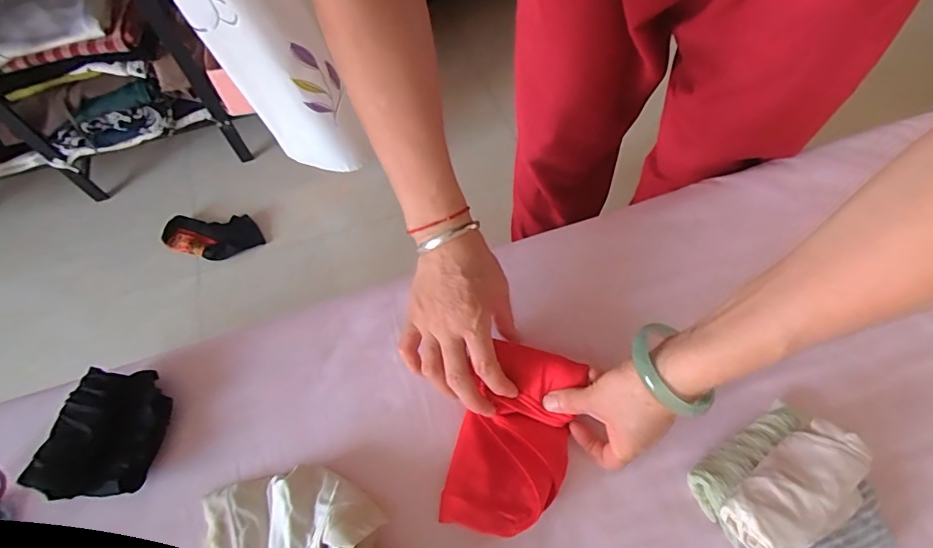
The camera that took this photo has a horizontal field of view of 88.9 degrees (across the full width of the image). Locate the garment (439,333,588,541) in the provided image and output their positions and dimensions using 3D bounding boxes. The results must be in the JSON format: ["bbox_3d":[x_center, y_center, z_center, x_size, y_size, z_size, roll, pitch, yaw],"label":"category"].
[{"bbox_3d":[0.038,0.134,0.389,0.089,0.037,0.143,14,64,10],"label":"garment"}]

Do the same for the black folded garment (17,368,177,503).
[{"bbox_3d":[-0.307,0.134,0.405,0.097,0.034,0.100,-4,62,1],"label":"black folded garment"}]

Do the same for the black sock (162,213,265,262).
[{"bbox_3d":[-0.565,-0.082,1.050,0.212,0.022,0.111,-4,61,0],"label":"black sock"}]

